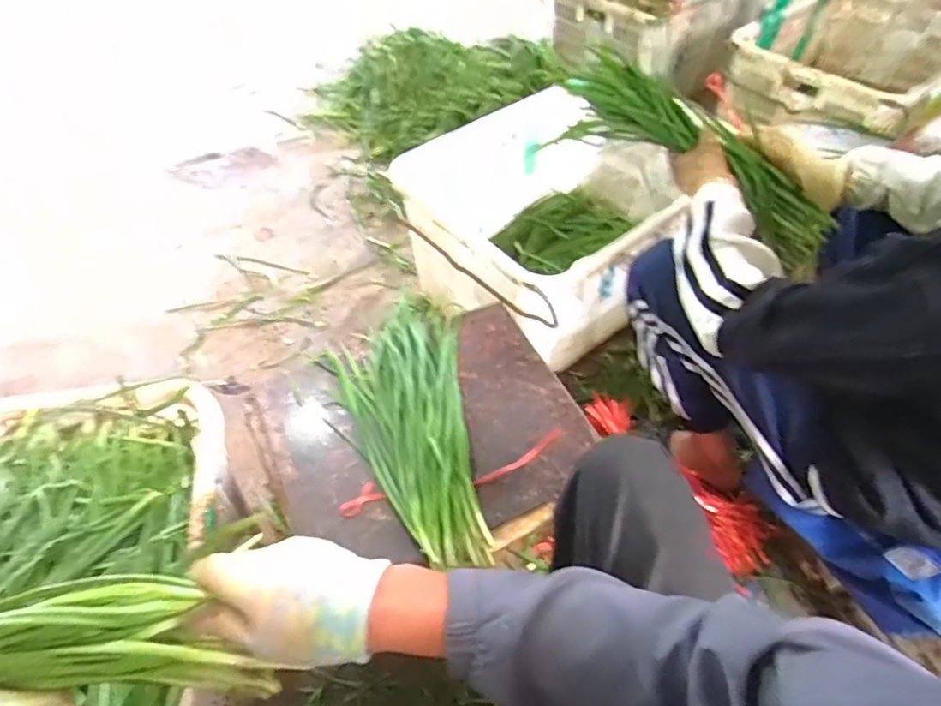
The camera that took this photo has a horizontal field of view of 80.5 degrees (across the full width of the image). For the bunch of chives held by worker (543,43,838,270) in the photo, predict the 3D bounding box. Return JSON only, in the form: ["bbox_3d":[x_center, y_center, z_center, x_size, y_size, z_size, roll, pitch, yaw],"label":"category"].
[{"bbox_3d":[0.355,-0.294,0.861,0.487,0.138,0.079,36,57,1],"label":"bunch of chives held by worker"}]

